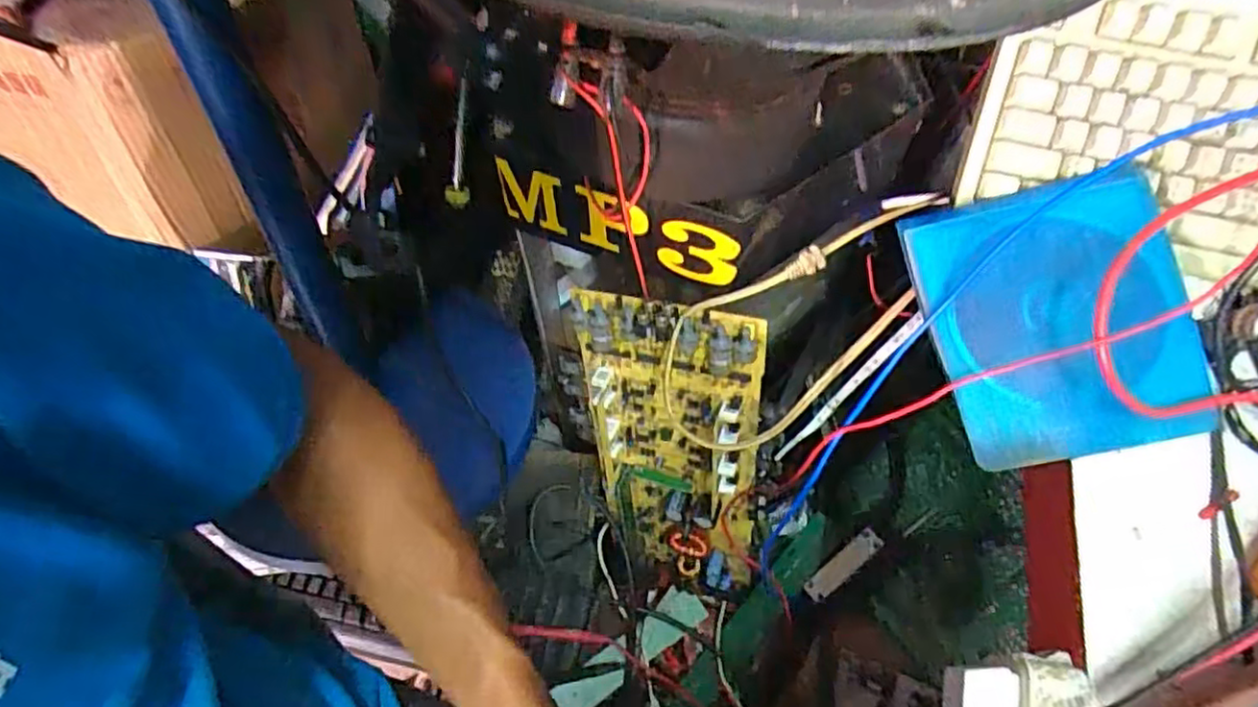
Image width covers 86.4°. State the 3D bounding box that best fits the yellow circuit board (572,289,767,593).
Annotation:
[{"bbox_3d":[0.040,0.098,0.591,0.147,0.341,0.028,9,43,20],"label":"yellow circuit board"}]

